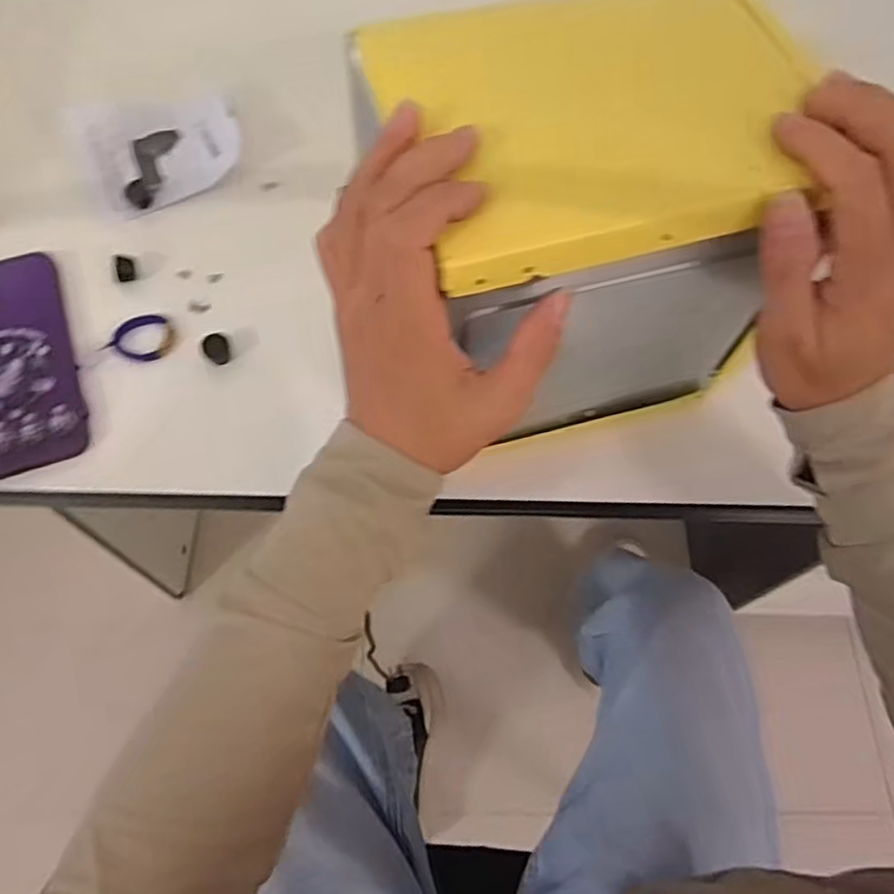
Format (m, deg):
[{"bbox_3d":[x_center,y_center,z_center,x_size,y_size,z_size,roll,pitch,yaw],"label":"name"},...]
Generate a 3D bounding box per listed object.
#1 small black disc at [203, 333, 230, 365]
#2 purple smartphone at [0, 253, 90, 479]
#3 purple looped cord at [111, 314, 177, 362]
[{"bbox_3d":[-0.150,-0.064,0.453,0.016,0.013,0.017,1,64,-2],"label":"small black disc"},{"bbox_3d":[-0.280,-0.057,0.444,0.075,0.012,0.161,-19,67,-12],"label":"purple smartphone"},{"bbox_3d":[-0.199,-0.072,0.457,0.039,0.006,0.034,-15,66,-10],"label":"purple looped cord"}]

